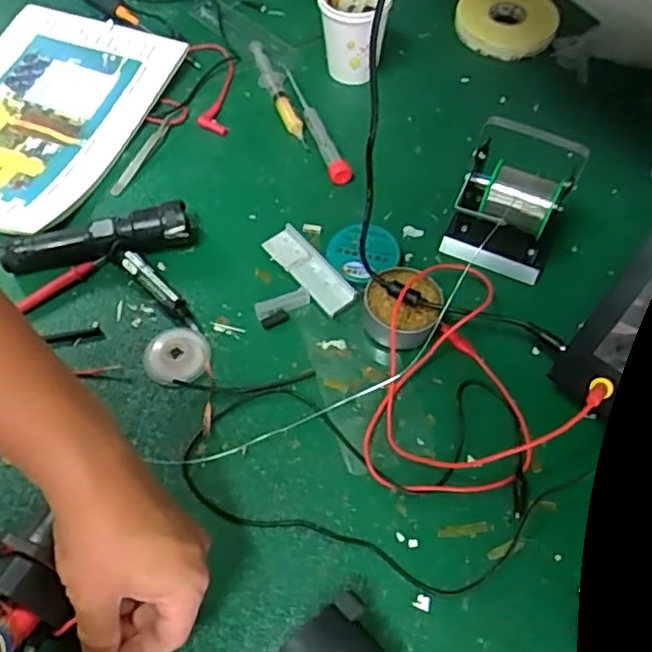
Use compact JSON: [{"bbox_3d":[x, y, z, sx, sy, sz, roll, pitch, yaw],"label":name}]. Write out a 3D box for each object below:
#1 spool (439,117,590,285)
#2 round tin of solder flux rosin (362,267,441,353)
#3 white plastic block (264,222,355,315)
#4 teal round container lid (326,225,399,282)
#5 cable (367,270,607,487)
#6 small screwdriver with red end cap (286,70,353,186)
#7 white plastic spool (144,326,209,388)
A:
[{"bbox_3d":[0.151,-0.107,0.538,0.088,0.112,0.078,20,62,14],"label":"spool"},{"bbox_3d":[0.063,-0.015,0.534,0.060,0.036,0.057,-1,59,2],"label":"round tin of solder flux rosin"},{"bbox_3d":[-0.015,-0.048,0.568,0.033,0.012,0.093,-35,64,-17],"label":"white plastic block"},{"bbox_3d":[0.031,-0.064,0.566,0.054,0.012,0.050,-36,64,-17],"label":"teal round container lid"},{"bbox_3d":[0.089,0.031,0.486,0.168,0.066,0.175,-26,62,-13],"label":"cable"},{"bbox_3d":[-0.012,-0.203,0.656,0.019,0.017,0.156,-19,61,-9],"label":"small screwdriver with red end cap"},{"bbox_3d":[-0.124,0.023,0.540,0.050,0.012,0.055,-1,59,2],"label":"white plastic spool"}]

